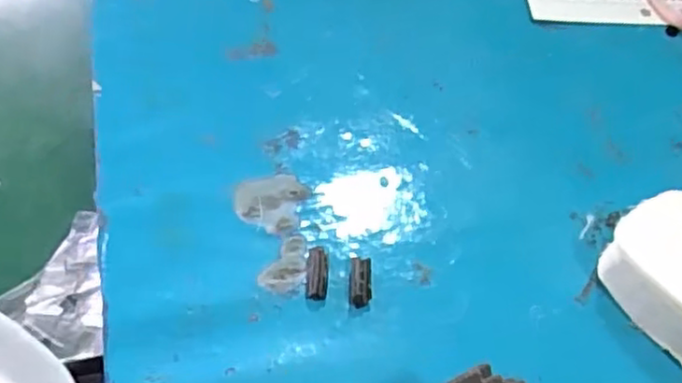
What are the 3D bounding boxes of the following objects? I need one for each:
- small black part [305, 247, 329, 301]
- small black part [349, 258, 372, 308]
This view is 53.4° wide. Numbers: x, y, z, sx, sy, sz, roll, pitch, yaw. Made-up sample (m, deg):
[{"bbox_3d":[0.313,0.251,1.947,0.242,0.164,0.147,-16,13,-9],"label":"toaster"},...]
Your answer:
[{"bbox_3d":[-0.011,0.038,0.315,0.010,0.004,0.026,2,60,-2],"label":"small black part"},{"bbox_3d":[0.009,0.042,0.313,0.010,0.004,0.023,0,60,-3],"label":"small black part"}]

